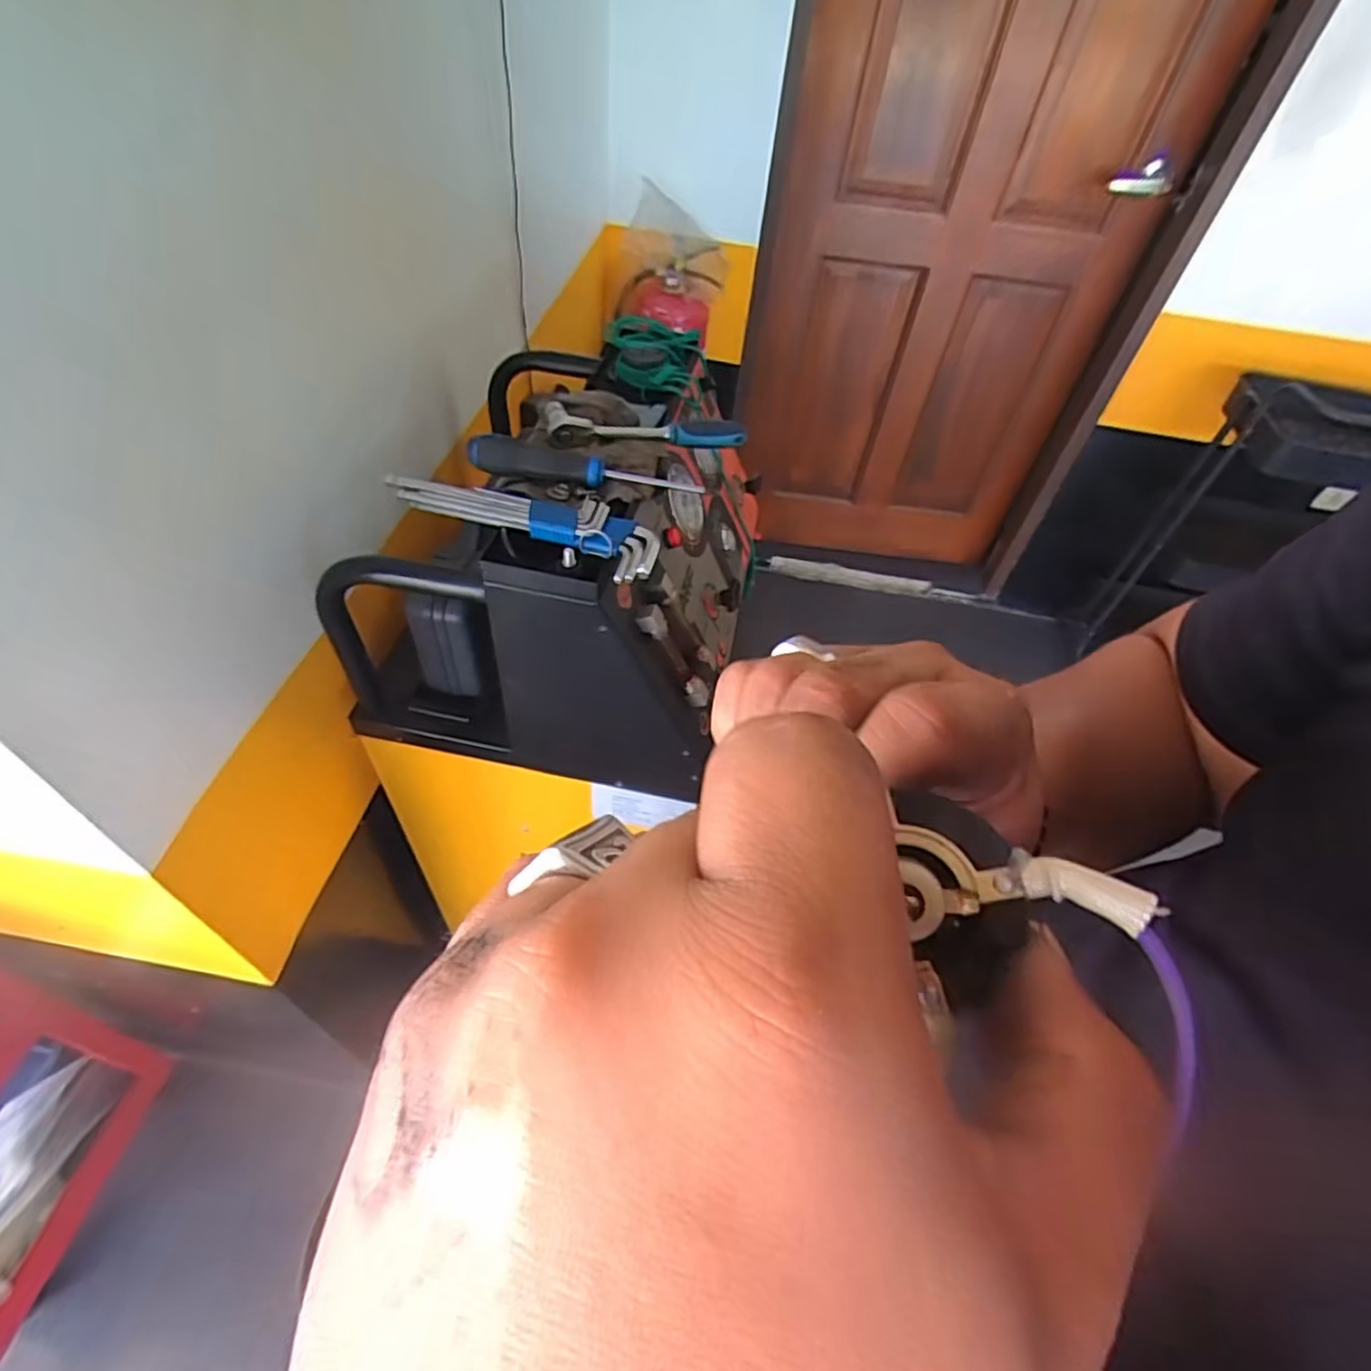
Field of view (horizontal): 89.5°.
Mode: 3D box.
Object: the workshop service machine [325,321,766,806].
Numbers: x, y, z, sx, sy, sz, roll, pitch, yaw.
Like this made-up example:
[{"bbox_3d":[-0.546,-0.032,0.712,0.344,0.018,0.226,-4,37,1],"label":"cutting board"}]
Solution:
[{"bbox_3d":[-0.107,-0.156,0.732,0.346,0.292,0.416,12,49,4],"label":"workshop service machine"}]

